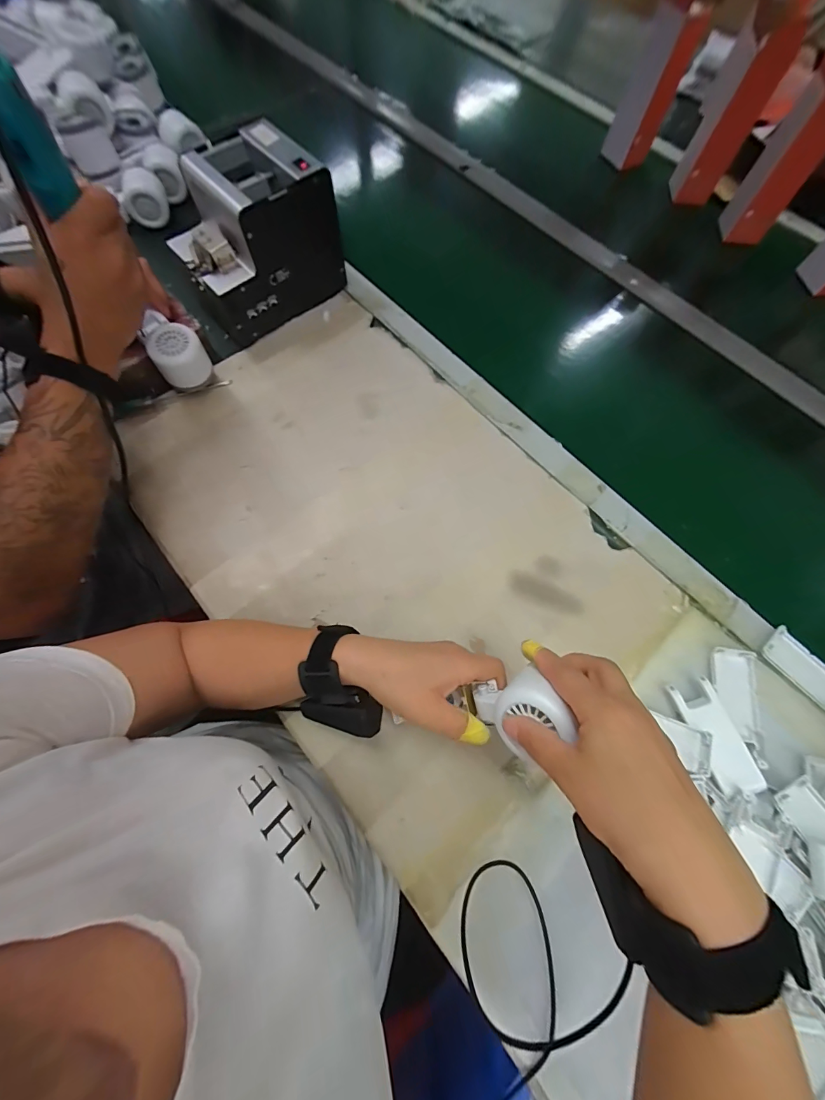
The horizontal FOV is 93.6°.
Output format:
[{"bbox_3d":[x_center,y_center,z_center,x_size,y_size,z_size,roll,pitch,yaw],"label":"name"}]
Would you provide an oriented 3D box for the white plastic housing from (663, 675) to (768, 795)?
[{"bbox_3d":[0.287,0.176,0.366,0.042,0.009,0.099,-18,72,-8],"label":"white plastic housing"}]

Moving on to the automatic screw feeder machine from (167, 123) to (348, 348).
[{"bbox_3d":[-0.203,-0.398,0.503,0.189,0.153,0.123,-38,76,-14],"label":"automatic screw feeder machine"}]

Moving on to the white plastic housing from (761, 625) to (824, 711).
[{"bbox_3d":[0.415,0.131,0.400,0.041,0.014,0.105,-42,77,-15],"label":"white plastic housing"}]

